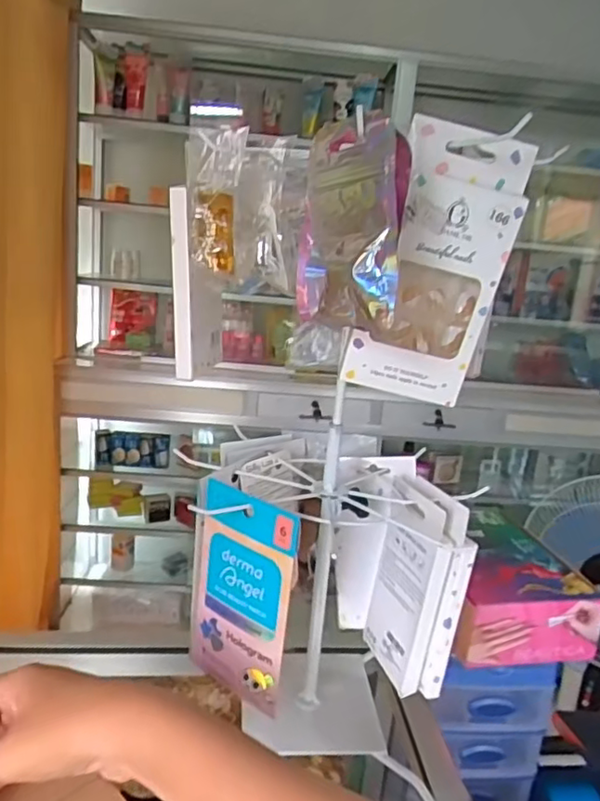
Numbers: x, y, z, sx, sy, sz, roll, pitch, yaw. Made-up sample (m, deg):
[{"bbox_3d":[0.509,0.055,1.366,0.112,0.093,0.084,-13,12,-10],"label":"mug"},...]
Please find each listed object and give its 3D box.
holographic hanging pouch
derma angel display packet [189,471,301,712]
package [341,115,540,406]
[{"bbox_3d":[0.025,-0.084,0.296,0.019,0.095,0.067,-7,15,-38],"label":"holographic hanging pouch"},{"bbox_3d":[-0.040,0.130,0.406,0.084,0.140,0.010,16,18,37],"label":"derma angel display packet"},{"bbox_3d":[0.075,-0.070,0.333,0.070,0.141,0.016,13,16,-2],"label":"package"}]

